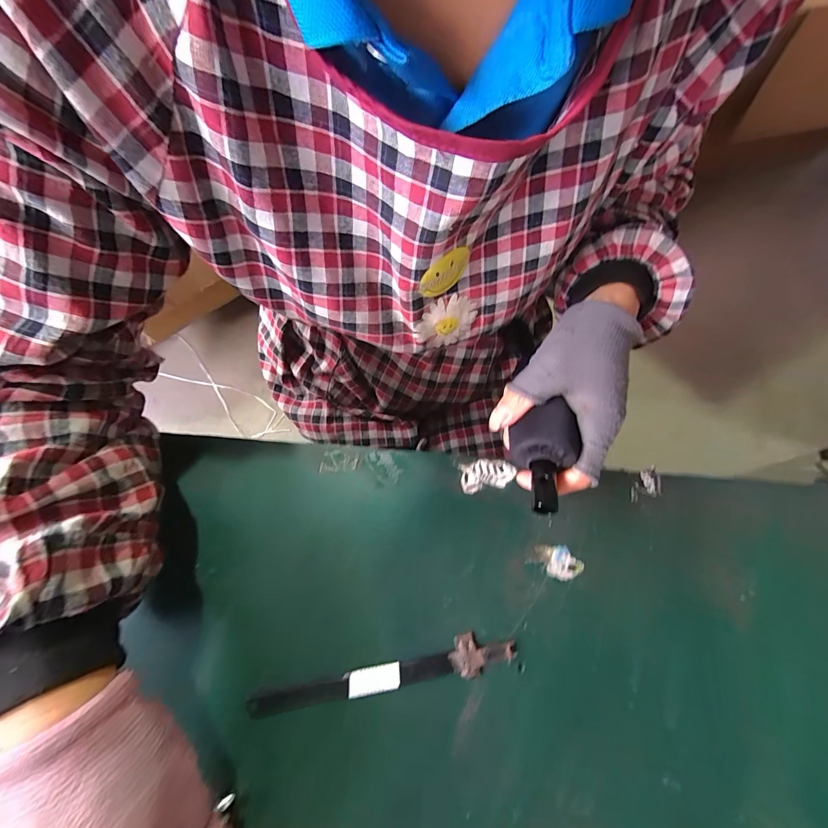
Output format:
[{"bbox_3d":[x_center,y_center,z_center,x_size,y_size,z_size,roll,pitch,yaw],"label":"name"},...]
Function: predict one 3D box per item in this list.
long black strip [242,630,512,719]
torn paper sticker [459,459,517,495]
[{"bbox_3d":[-0.020,0.171,0.242,0.173,0.004,0.022,-11,72,-4],"label":"long black strip"},{"bbox_3d":[0.056,0.046,0.283,0.042,0.004,0.023,-11,72,-4],"label":"torn paper sticker"}]

